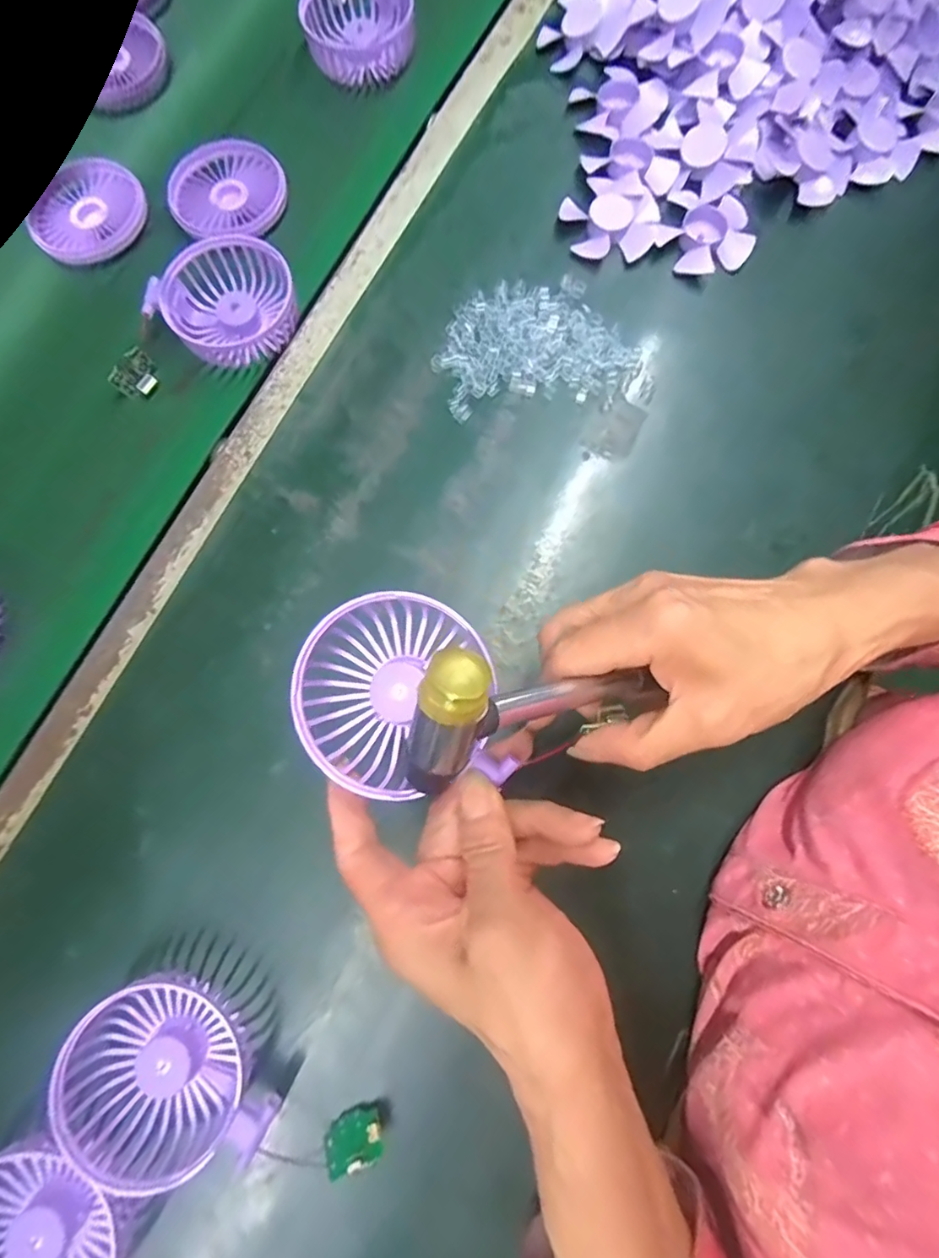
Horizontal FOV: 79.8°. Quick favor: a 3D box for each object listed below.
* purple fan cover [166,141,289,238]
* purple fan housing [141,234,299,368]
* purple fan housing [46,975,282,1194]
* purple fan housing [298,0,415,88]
[{"bbox_3d":[-0.183,-0.335,0.430,0.085,0.022,0.078,-15,78,-3],"label":"purple fan cover"},{"bbox_3d":[-0.169,-0.231,0.395,0.088,0.022,0.086,0,78,0],"label":"purple fan housing"},{"bbox_3d":[-0.155,0.230,0.285,0.084,0.037,0.098,-34,80,-7],"label":"purple fan housing"},{"bbox_3d":[-0.088,-0.482,0.452,0.085,0.031,0.094,-1,78,0],"label":"purple fan housing"}]

